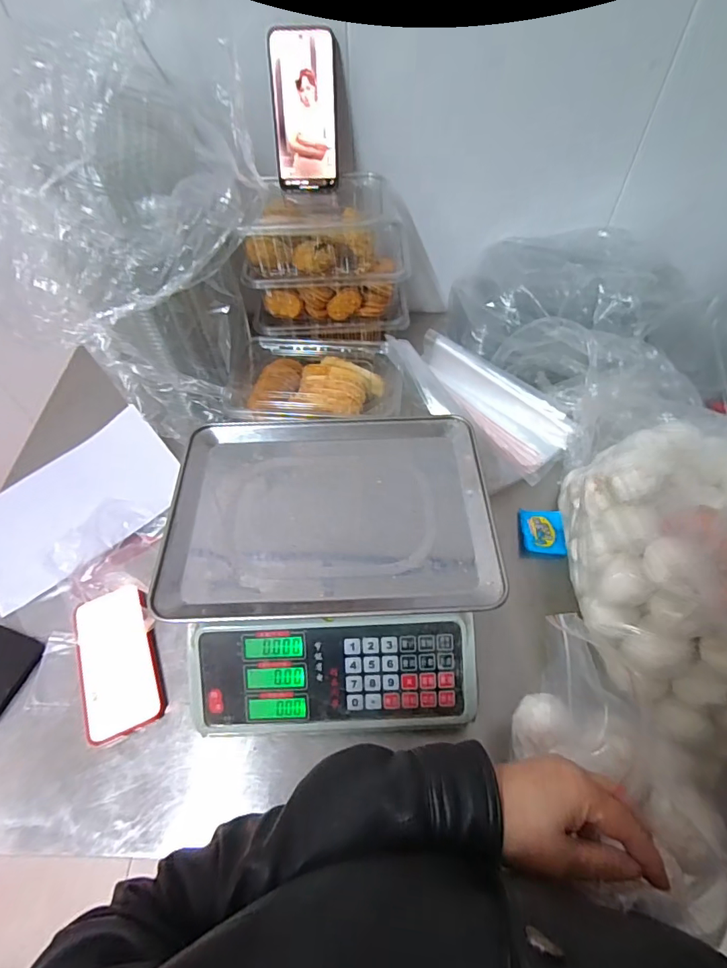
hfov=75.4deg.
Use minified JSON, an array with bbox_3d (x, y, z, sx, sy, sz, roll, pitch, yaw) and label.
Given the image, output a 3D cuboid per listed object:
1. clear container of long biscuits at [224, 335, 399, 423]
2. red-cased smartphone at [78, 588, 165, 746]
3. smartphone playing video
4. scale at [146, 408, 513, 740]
[{"bbox_3d":[-0.062,-0.141,0.691,0.237,0.075,0.162,5,57,5],"label":"clear container of long biscuits"},{"bbox_3d":[-0.273,0.193,0.520,0.082,0.018,0.153,-20,58,-11],"label":"red-cased smartphone"},{"bbox_3d":[-0.073,-0.468,0.597,0.078,0.164,0.013,2,31,3],"label":"smartphone playing video"},{"bbox_3d":[-0.031,0.086,0.514,0.320,0.122,0.314,-3,57,0],"label":"scale"}]

